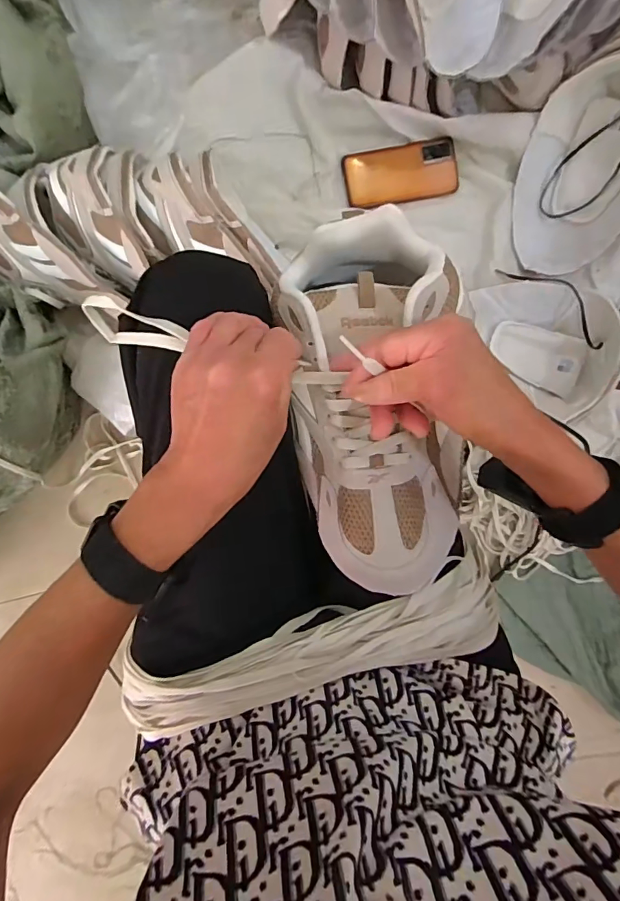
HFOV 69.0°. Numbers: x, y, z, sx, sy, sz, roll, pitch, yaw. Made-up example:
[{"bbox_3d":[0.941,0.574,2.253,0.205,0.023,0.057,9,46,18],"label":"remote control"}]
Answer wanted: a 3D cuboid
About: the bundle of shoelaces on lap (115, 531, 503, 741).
[{"bbox_3d":[0.007,0.156,0.355,0.302,0.039,0.076,-18,96,0],"label":"bundle of shoelaces on lap"}]

